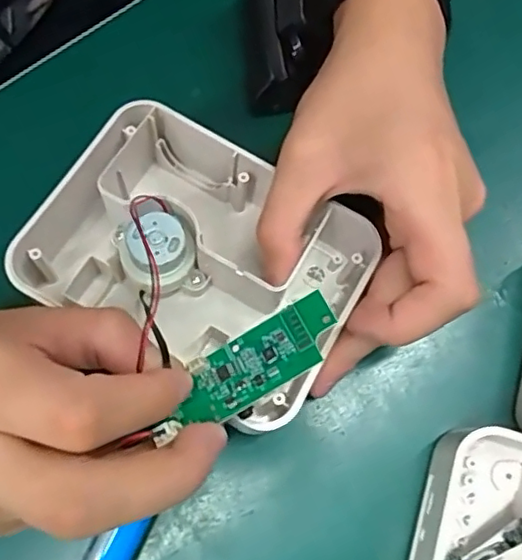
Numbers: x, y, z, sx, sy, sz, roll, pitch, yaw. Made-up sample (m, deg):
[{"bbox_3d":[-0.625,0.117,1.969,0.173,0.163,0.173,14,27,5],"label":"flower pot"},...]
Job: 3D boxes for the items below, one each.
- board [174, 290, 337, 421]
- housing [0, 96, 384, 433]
[{"bbox_3d":[-0.002,0.027,0.193,0.059,0.004,0.022,-31,62,5],"label":"board"},{"bbox_3d":[-0.030,-0.011,0.259,0.140,0.050,0.098,30,76,8],"label":"housing"}]

